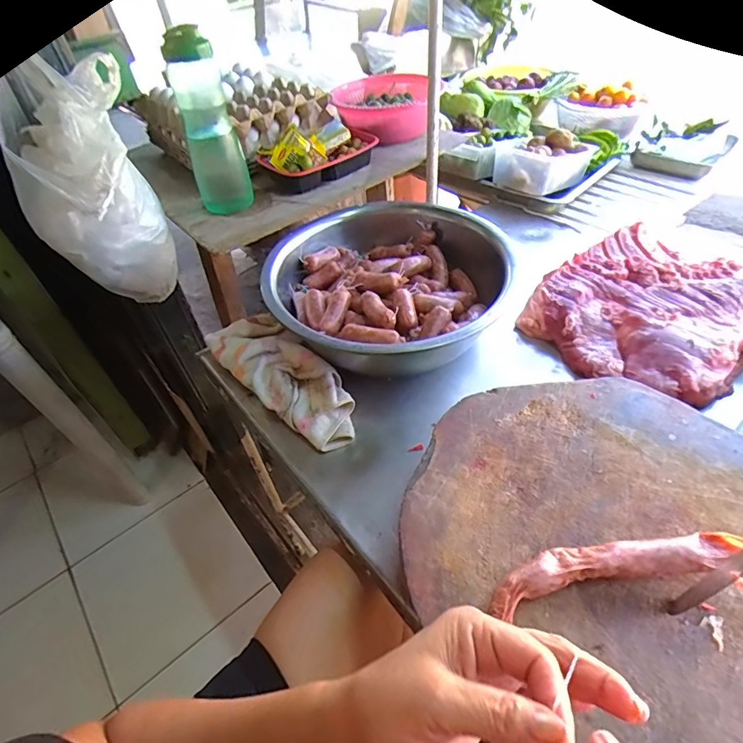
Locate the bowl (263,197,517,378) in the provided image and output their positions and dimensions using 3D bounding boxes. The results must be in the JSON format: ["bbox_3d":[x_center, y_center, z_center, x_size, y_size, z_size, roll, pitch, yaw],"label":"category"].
[{"bbox_3d":[0.021,-0.149,0.730,0.359,0.111,0.387,-3,47,4],"label":"bowl"}]

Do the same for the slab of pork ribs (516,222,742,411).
[{"bbox_3d":[0.430,-0.097,0.714,0.303,0.056,0.292,-35,53,-23],"label":"slab of pork ribs"}]

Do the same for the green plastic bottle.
[{"bbox_3d":[-0.265,-0.390,0.741,0.089,0.253,0.073,-21,49,-13],"label":"green plastic bottle"}]

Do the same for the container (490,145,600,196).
[{"bbox_3d":[0.400,-0.481,1.042,0.237,0.082,0.131,-34,52,-22],"label":"container"}]

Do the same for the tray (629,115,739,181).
[{"bbox_3d":[0.760,-0.550,1.133,0.201,0.063,0.187,-38,54,-25],"label":"tray"}]

